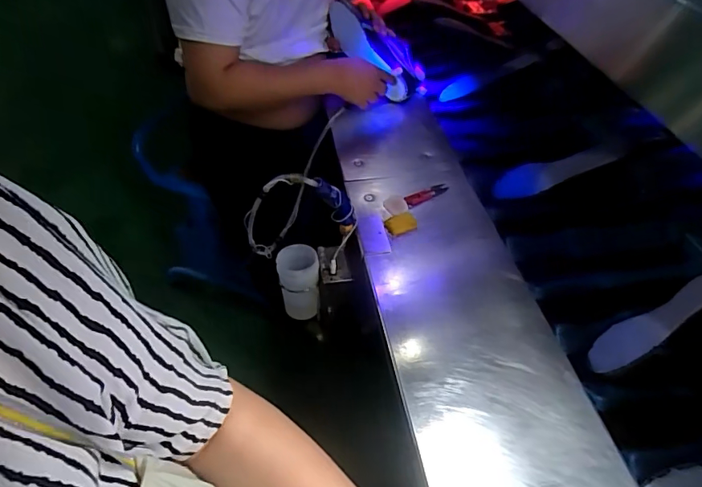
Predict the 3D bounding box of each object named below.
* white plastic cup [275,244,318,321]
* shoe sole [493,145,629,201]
[{"bbox_3d":[-0.094,0.070,0.833,0.071,0.119,0.083,-1,49,-7],"label":"white plastic cup"},{"bbox_3d":[0.390,-0.140,0.885,0.232,0.025,0.063,-18,48,13],"label":"shoe sole"}]

